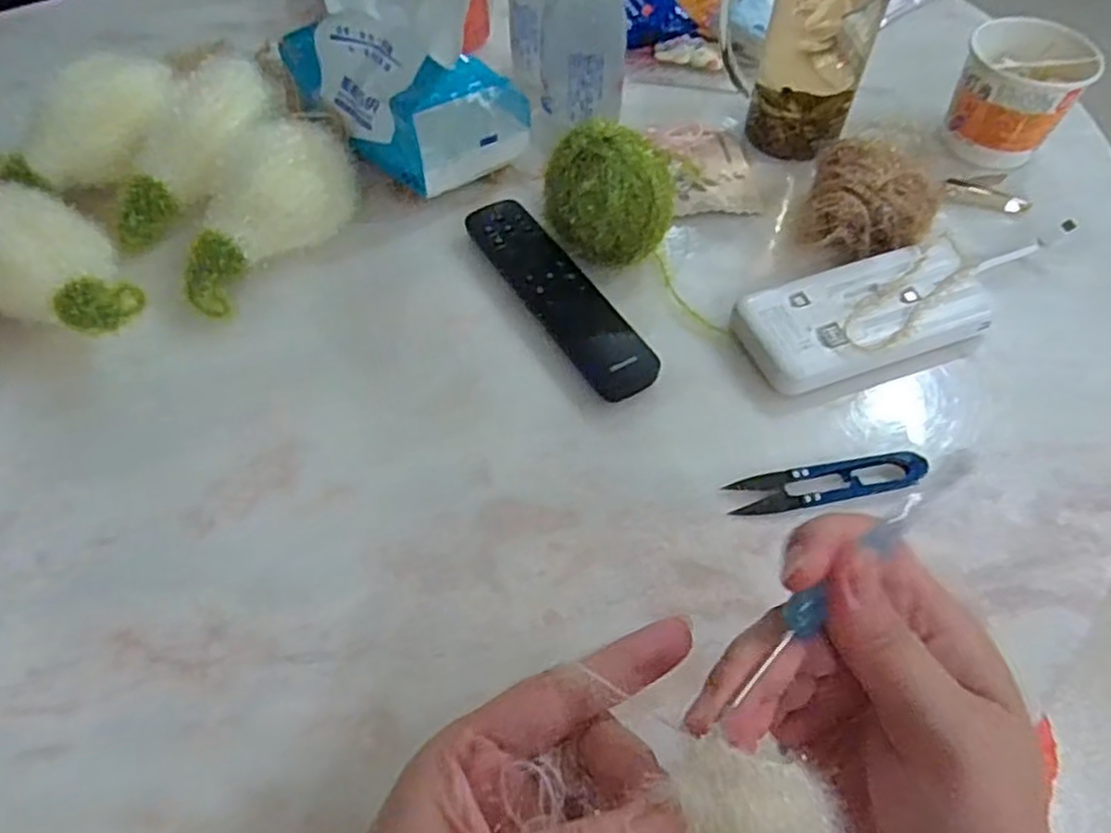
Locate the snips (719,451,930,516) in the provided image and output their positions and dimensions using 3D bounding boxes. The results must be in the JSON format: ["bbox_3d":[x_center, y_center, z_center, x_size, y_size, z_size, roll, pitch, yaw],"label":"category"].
[{"bbox_3d":[0.137,0.032,0.370,0.098,0.010,0.023,-7,55,-6],"label":"snips"}]

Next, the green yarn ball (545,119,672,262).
[{"bbox_3d":[0.031,-0.127,0.444,0.064,0.071,0.064,0,55,0],"label":"green yarn ball"}]

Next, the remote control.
[{"bbox_3d":[0.000,-0.076,0.444,0.040,0.011,0.170,-26,59,-18],"label":"remote control"}]

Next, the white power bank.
[{"bbox_3d":[0.182,-0.059,0.426,0.147,0.022,0.072,-17,57,-12],"label":"white power bank"}]

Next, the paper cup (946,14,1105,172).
[{"bbox_3d":[0.319,-0.224,0.513,0.078,0.071,0.067,29,60,19],"label":"paper cup"}]

